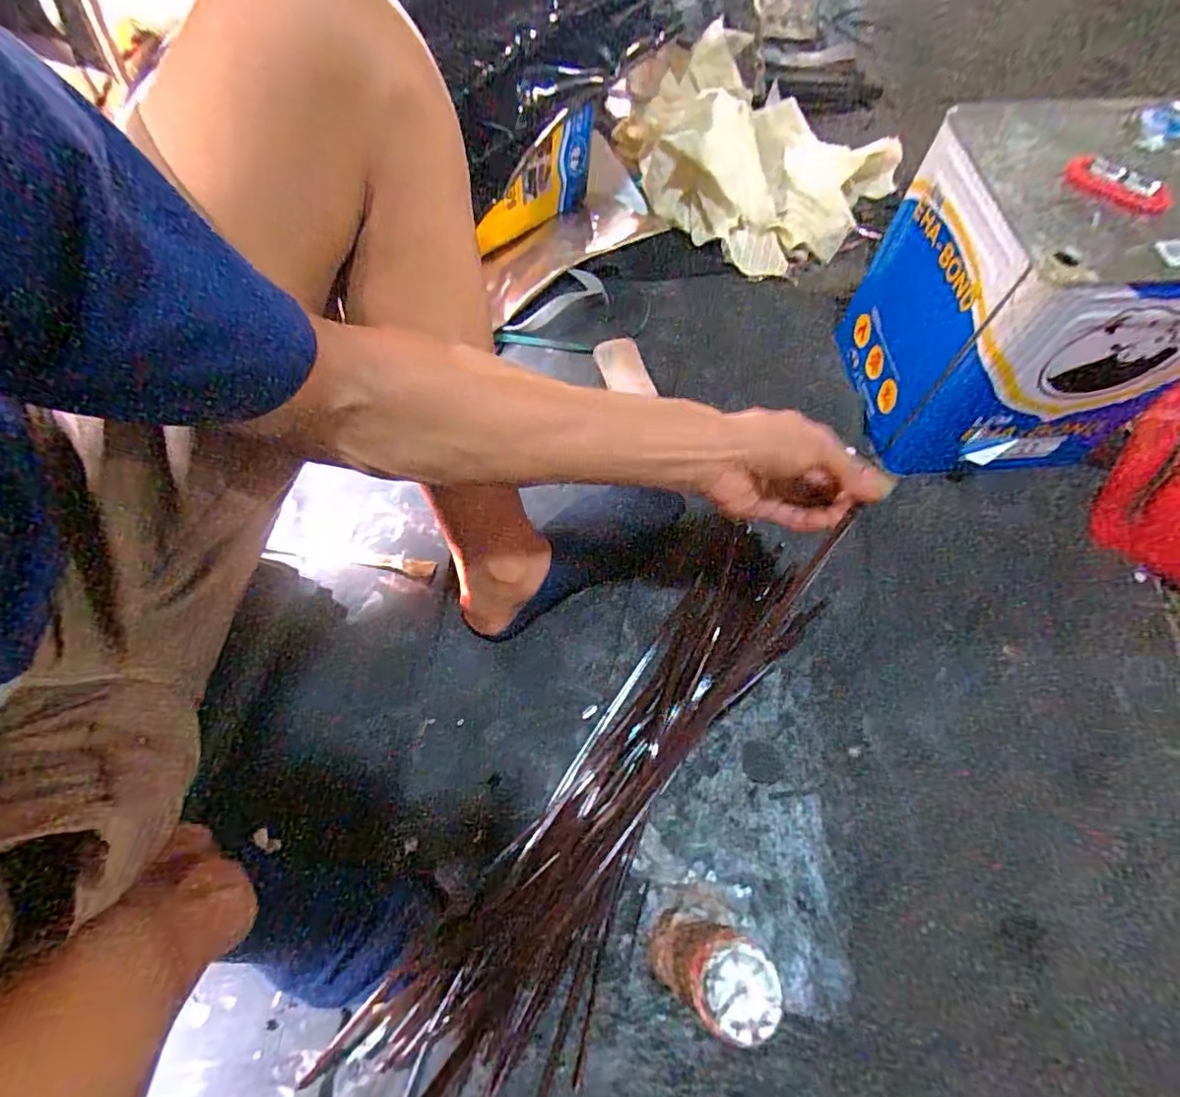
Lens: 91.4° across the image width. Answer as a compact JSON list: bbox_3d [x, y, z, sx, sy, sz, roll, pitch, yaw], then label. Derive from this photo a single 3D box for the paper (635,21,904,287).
[{"bbox_3d":[0.234,-0.591,0.838,0.376,0.148,0.334,30,68,13],"label":"paper"}]

